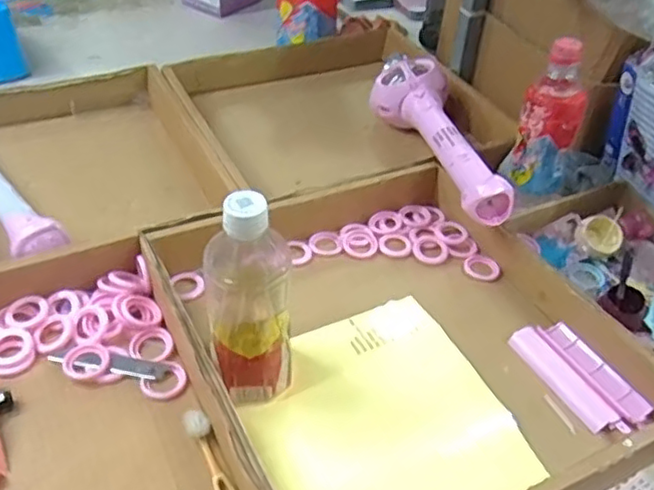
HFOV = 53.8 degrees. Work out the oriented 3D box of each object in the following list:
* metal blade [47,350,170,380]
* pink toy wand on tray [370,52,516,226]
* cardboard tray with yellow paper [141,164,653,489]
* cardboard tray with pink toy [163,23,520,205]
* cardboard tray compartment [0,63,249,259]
[{"bbox_3d":[-0.185,0.099,0.548,0.099,0.004,0.019,10,41,5],"label":"metal blade"},{"bbox_3d":[0.138,-0.134,0.782,0.087,0.095,0.356,-6,42,-13],"label":"pink toy wand on tray"},{"bbox_3d":[0.061,0.071,0.569,0.339,0.054,0.378,-16,45,-23],"label":"cardboard tray with yellow paper"},{"bbox_3d":[-0.002,-0.188,0.875,0.385,0.063,0.406,-14,44,-21],"label":"cardboard tray with pink toy"},{"bbox_3d":[-0.324,-0.085,0.721,0.376,0.065,0.332,-15,45,-23],"label":"cardboard tray compartment"}]

